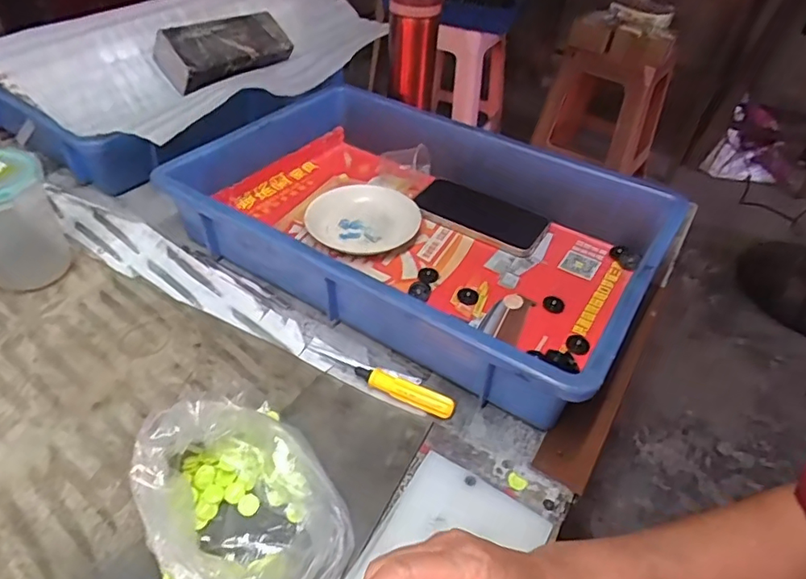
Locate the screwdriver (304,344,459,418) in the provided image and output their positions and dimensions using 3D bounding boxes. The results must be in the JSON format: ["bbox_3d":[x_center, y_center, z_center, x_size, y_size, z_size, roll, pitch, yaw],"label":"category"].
[{"bbox_3d":[-0.020,0.070,0.427,0.131,0.012,0.016,23,45,18],"label":"screwdriver"}]

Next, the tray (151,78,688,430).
[{"bbox_3d":[0.015,-0.072,0.534,0.436,0.080,0.288,27,47,22],"label":"tray"}]

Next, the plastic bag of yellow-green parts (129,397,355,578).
[{"bbox_3d":[-0.094,0.128,0.320,0.103,0.056,0.143,-17,47,-22],"label":"plastic bag of yellow-green parts"}]

